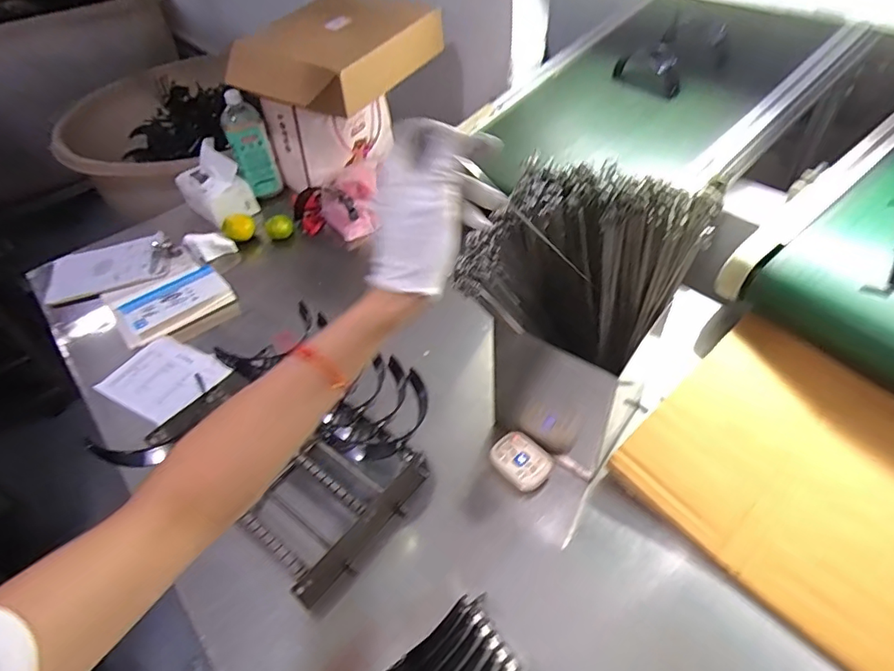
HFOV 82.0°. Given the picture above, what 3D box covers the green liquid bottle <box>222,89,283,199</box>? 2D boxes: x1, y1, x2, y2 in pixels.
[{"bbox_3d":[-0.411,-0.395,1.060,0.077,0.193,0.065,-34,53,-23],"label":"green liquid bottle"}]

